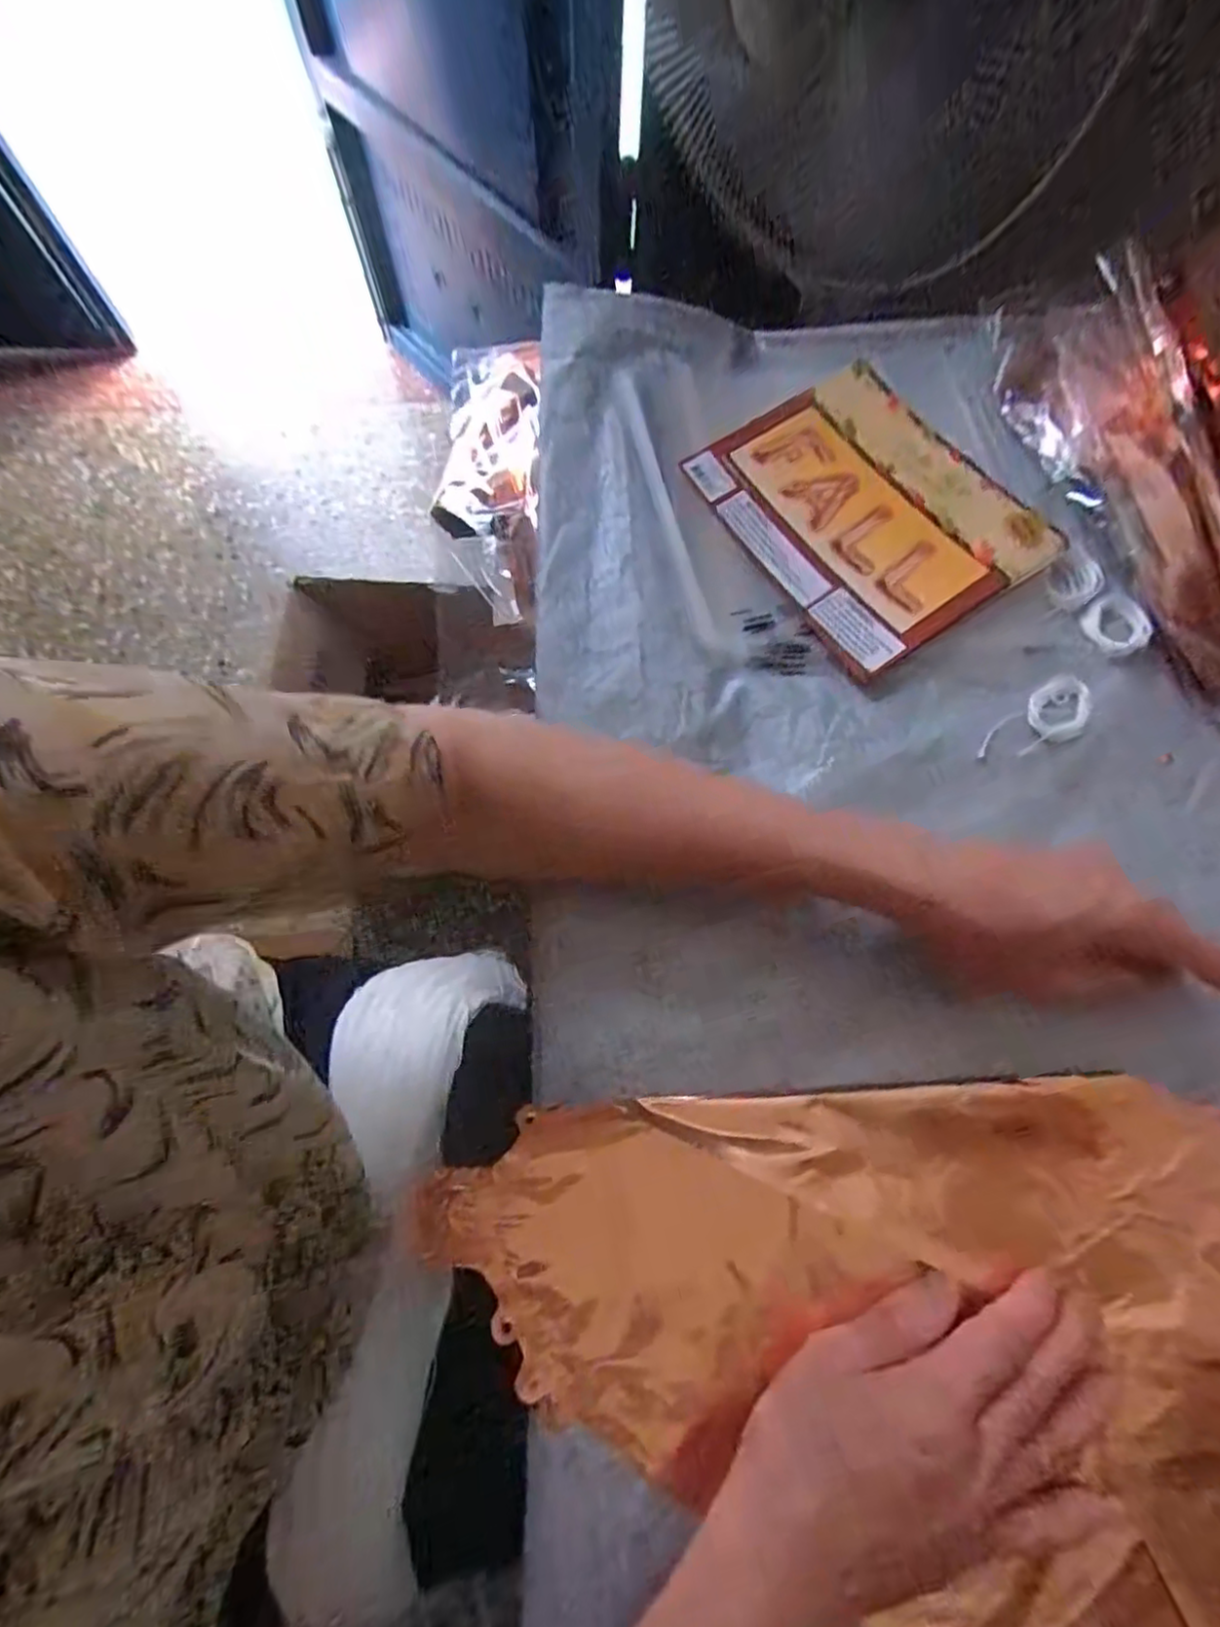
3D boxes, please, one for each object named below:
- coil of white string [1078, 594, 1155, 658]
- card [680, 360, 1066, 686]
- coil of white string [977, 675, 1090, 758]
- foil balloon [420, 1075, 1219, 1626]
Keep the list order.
[{"bbox_3d":[0.307,-0.115,0.386,0.038,0.004,0.037,-1,72,2],"label":"coil of white string"},{"bbox_3d":[0.169,-0.199,0.415,0.167,0.012,0.191,-33,76,-10],"label":"card"},{"bbox_3d":[0.248,-0.055,0.371,0.079,0.005,0.031,-28,73,-7],"label":"coil of white string"},{"bbox_3d":[0.139,0.259,0.279,0.430,0.014,0.257,-1,72,2],"label":"foil balloon"}]

